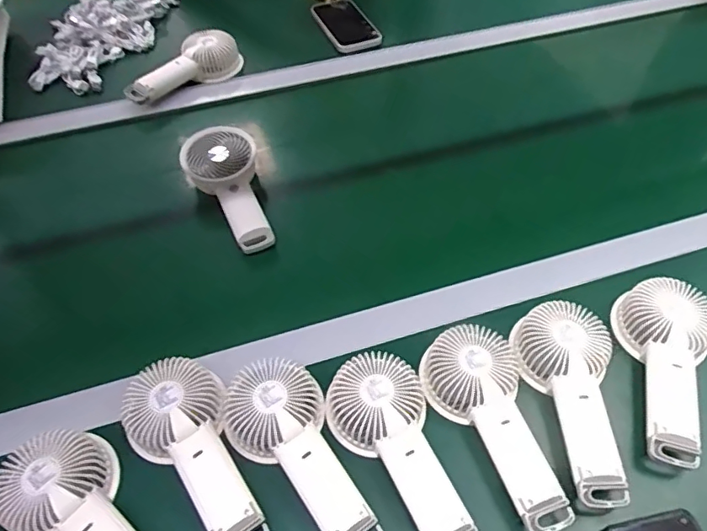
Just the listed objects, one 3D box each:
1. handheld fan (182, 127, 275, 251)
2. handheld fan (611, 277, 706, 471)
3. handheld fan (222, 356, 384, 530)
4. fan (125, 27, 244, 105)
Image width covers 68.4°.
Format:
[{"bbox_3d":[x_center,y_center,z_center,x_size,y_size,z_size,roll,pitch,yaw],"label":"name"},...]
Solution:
[{"bbox_3d":[-0.142,-0.092,0.623,0.084,0.057,0.178,-24,58,-16],"label":"handheld fan"},{"bbox_3d":[0.280,0.088,0.469,0.079,0.041,0.166,19,57,13],"label":"handheld fan"},{"bbox_3d":[-0.041,0.152,0.428,0.082,0.039,0.175,-32,60,-21],"label":"handheld fan"},{"bbox_3d":[-0.245,-0.285,0.753,0.172,0.055,0.066,-36,62,-23],"label":"fan"}]

